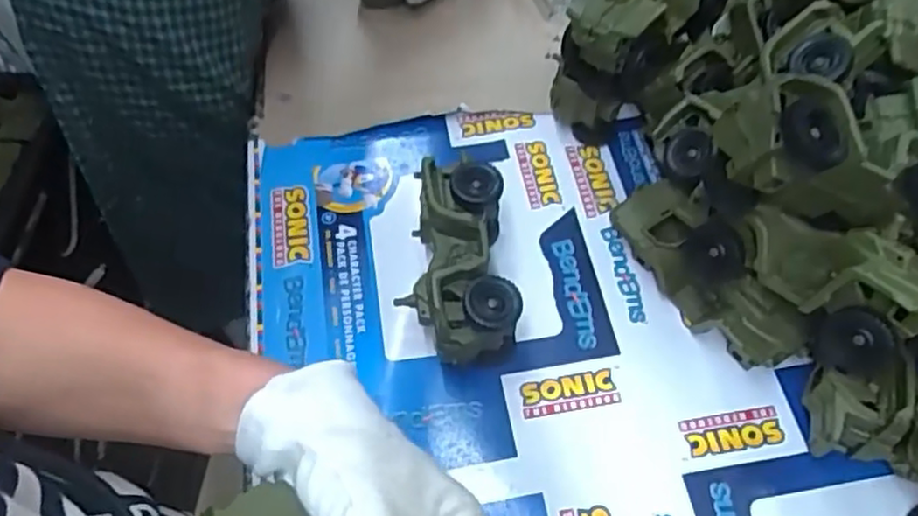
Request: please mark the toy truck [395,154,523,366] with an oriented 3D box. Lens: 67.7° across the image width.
[{"bbox_3d":[0.000,0.004,0.578,0.081,0.083,0.170,-6,59,-1],"label":"toy truck"}]

